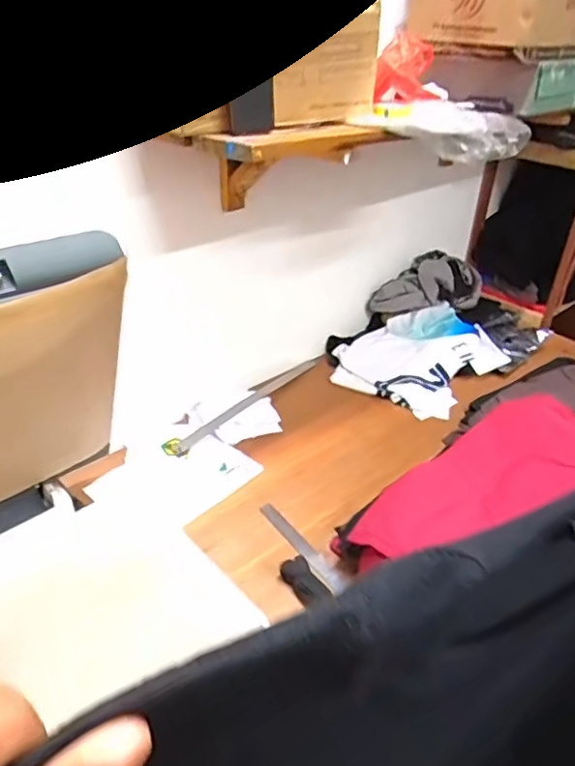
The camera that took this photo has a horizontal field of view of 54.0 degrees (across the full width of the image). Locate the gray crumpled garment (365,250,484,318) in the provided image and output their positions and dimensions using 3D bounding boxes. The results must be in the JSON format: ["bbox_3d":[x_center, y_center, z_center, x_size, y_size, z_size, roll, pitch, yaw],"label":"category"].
[{"bbox_3d":[0.397,-0.286,1.633,0.351,0.130,0.180,-16,38,-9],"label":"gray crumpled garment"}]

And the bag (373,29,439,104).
[{"bbox_3d":[0.231,-0.594,1.072,0.112,0.106,0.109,16,36,15],"label":"bag"}]

